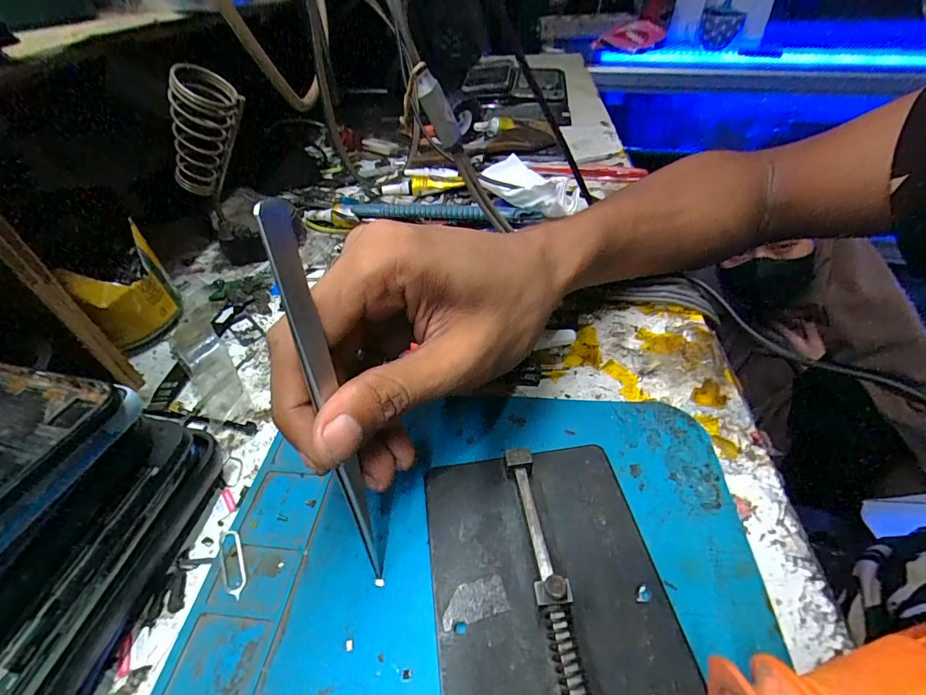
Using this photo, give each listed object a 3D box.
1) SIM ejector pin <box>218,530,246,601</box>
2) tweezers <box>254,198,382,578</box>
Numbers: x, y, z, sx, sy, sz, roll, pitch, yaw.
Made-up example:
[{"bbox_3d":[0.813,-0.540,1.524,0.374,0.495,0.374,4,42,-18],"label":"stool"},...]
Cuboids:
[{"bbox_3d":[-0.088,0.080,0.161,0.009,0.004,0.030,-27,49,-22],"label":"SIM ejector pin"},{"bbox_3d":[-0.042,0.021,0.133,0.007,0.127,0.019,-9,27,-5],"label":"tweezers"}]

